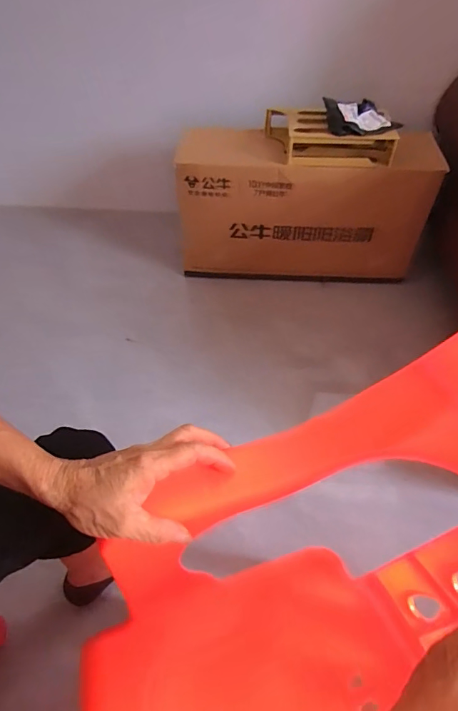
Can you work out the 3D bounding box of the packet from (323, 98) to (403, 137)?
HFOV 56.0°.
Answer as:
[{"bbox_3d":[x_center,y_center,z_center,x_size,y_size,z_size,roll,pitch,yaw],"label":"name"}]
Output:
[{"bbox_3d":[0.299,-0.550,0.995,0.167,0.049,0.134,-11,53,-8],"label":"packet"}]

